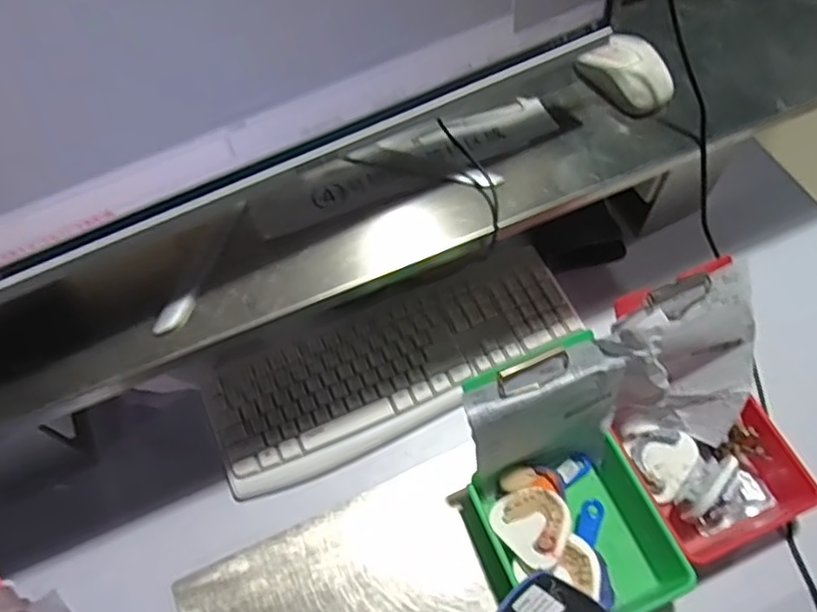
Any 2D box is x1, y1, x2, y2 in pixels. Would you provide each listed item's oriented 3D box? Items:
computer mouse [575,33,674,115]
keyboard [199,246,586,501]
[{"bbox_3d":[0.214,-0.224,0.625,0.052,0.034,0.087,-36,67,-17],"label":"computer mouse"},{"bbox_3d":[-0.009,0.065,0.733,0.422,0.021,0.148,-23,64,-11],"label":"keyboard"}]

